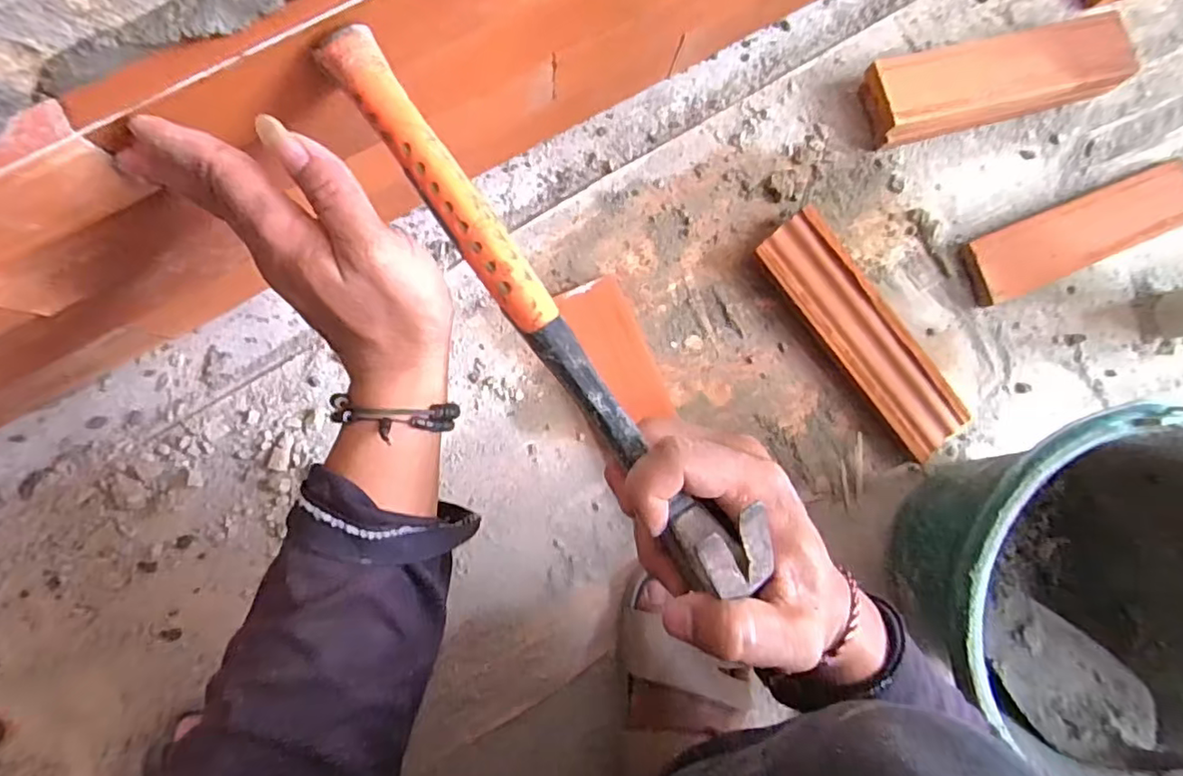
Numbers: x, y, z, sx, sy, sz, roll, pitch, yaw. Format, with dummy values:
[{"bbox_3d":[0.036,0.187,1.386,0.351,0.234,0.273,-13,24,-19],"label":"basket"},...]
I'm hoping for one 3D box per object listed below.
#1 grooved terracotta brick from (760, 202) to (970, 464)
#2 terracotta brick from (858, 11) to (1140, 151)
[{"bbox_3d":[0.227,-0.042,0.506,0.064,0.030,0.226,-38,90,-5],"label":"grooved terracotta brick"},{"bbox_3d":[0.343,-0.265,0.513,0.222,0.043,0.071,-13,88,-4],"label":"terracotta brick"}]

